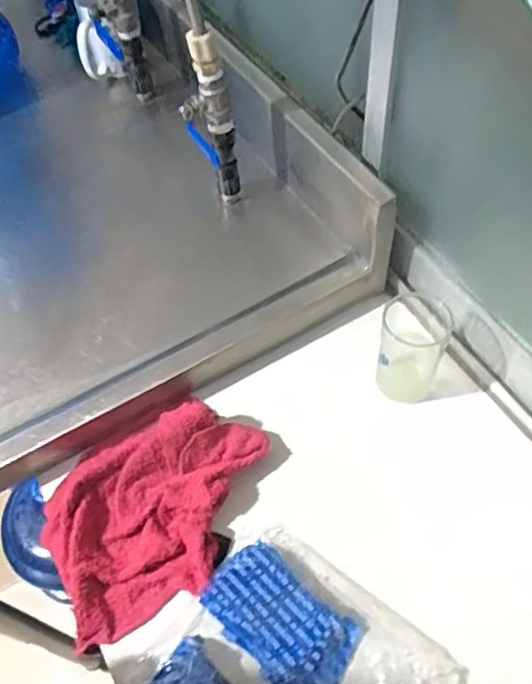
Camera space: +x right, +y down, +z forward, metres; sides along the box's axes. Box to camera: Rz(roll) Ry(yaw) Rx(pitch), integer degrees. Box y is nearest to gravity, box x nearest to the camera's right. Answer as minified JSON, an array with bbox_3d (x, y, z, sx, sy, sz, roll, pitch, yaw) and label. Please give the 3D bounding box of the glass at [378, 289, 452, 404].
[{"bbox_3d":[0.139,0.007,0.594,0.062,0.113,0.060,-2,56,2],"label":"glass"}]

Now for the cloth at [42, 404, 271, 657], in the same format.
[{"bbox_3d":[-0.094,0.142,0.550,0.213,0.041,0.165,-25,58,-13],"label":"cloth"}]

